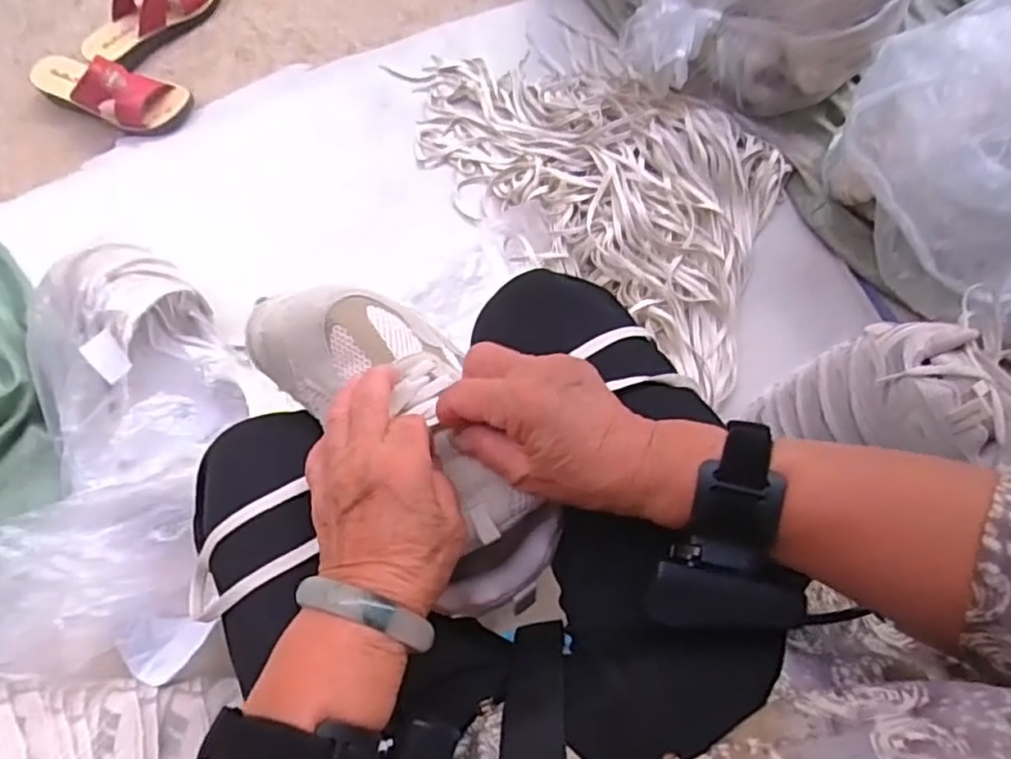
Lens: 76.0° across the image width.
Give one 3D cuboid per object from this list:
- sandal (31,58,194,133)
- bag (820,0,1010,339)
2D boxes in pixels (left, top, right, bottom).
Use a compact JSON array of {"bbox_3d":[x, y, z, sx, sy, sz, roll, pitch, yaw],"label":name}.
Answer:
[{"bbox_3d":[-0.577,-0.415,0.925,0.228,0.074,0.085,18,76,4],"label":"sandal"},{"bbox_3d":[0.686,-0.304,0.825,0.474,0.208,0.372,-33,78,-8],"label":"bag"}]

